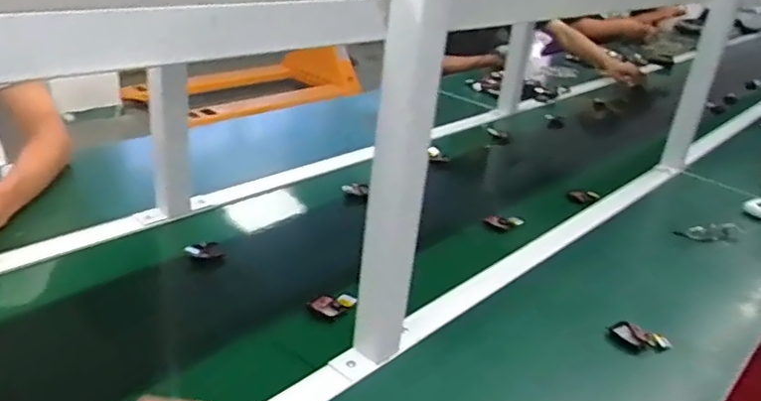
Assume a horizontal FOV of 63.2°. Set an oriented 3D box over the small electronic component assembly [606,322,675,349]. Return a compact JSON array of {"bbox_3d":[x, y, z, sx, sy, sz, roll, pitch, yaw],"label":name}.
[{"bbox_3d":[0.333,0.174,0.795,0.075,0.019,0.031,21,31,27],"label":"small electronic component assembly"}]

